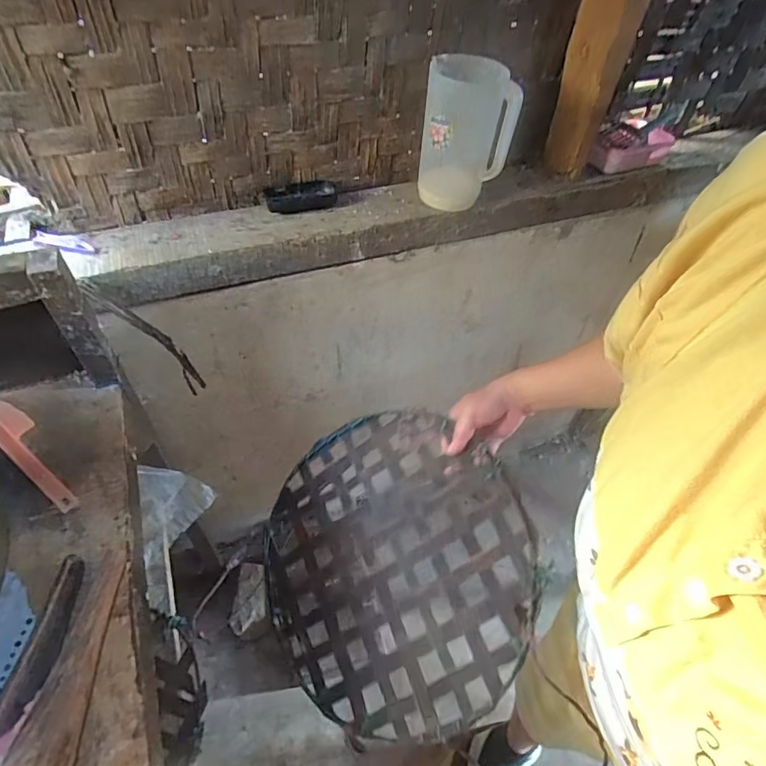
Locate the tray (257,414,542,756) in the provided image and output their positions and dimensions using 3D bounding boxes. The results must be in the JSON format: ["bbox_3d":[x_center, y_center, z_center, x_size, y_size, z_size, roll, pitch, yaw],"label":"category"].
[{"bbox_3d":[0.003,0.214,0.588,0.337,0.022,0.344,-10,69,26],"label":"tray"}]

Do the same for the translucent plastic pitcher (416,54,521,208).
[{"bbox_3d":[0.118,-0.355,0.714,0.118,0.177,0.104,5,50,1],"label":"translucent plastic pitcher"}]

